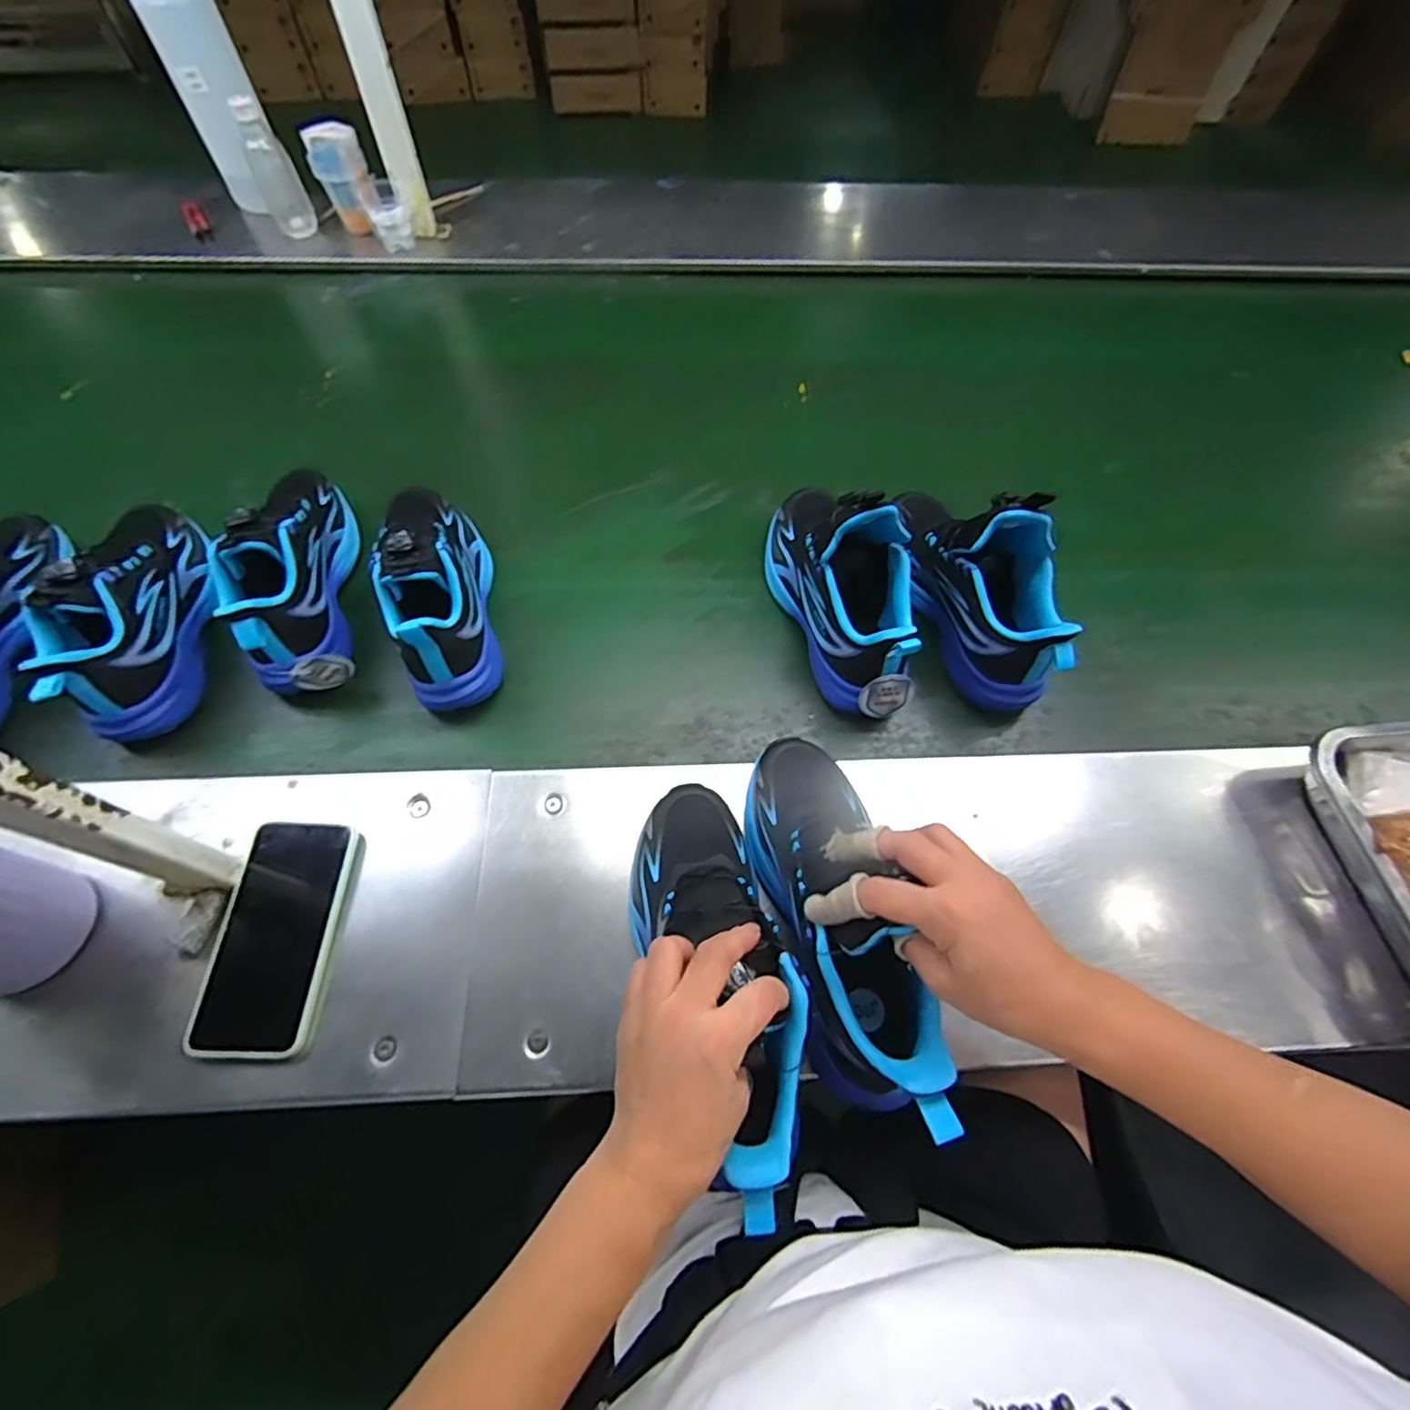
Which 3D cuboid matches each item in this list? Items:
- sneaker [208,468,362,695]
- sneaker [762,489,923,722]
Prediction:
[{"bbox_3d":[-0.390,-0.138,0.600,0.084,0.125,0.247,-13,62,-10],"label":"sneaker"},{"bbox_3d":[0.124,-0.120,0.587,0.083,0.157,0.247,-16,62,-12],"label":"sneaker"}]

